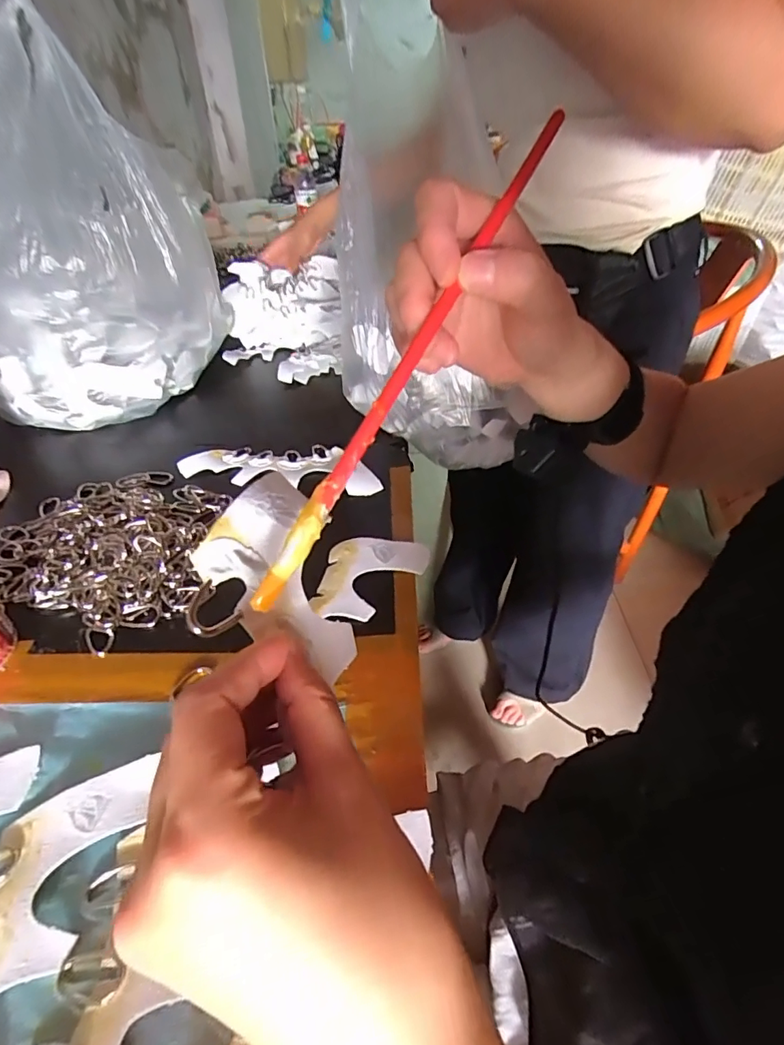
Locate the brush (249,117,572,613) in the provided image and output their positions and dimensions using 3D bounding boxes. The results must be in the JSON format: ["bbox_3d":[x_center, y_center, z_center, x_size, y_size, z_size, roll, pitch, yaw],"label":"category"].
[{"bbox_3d":[0.014,-0.076,0.200,0.008,0.005,0.250,25,77,23],"label":"brush"}]

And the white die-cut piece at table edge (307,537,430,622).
[{"bbox_3d":[-0.016,0.048,0.443,0.097,0.010,0.089,2,43,1],"label":"white die-cut piece at table edge"}]

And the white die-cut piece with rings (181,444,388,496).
[{"bbox_3d":[-0.122,-0.071,0.570,0.222,0.009,0.075,6,43,5],"label":"white die-cut piece with rings"}]

